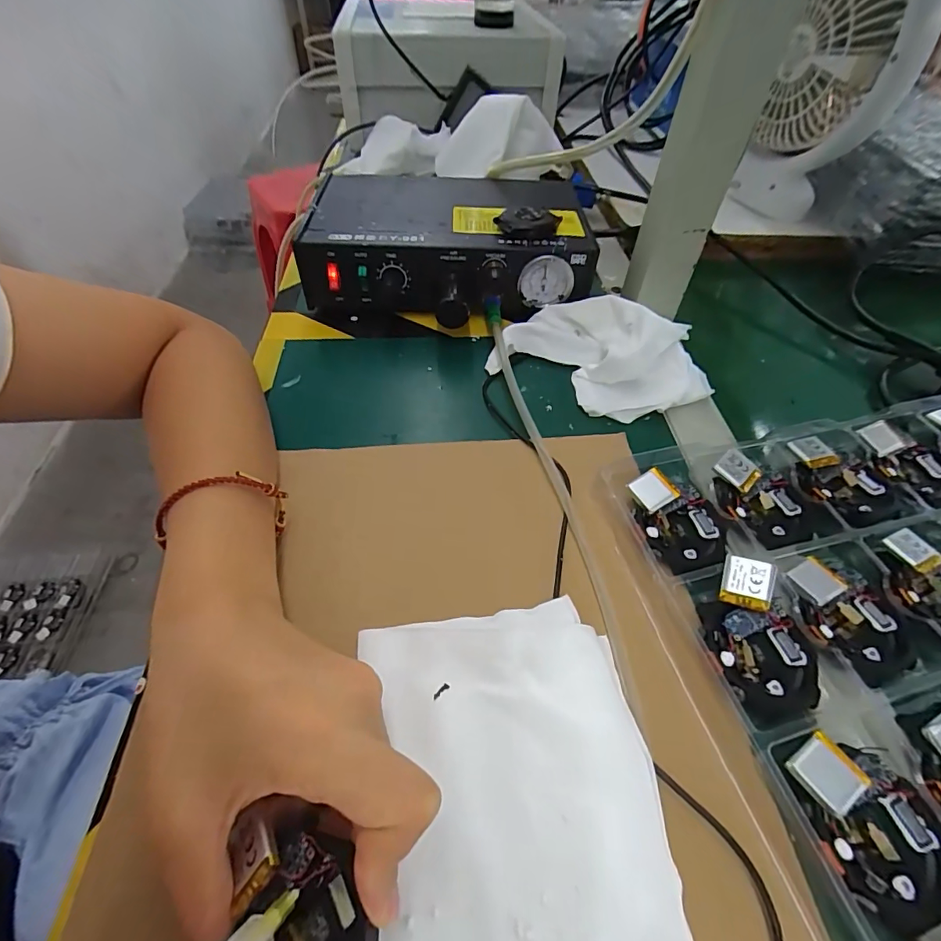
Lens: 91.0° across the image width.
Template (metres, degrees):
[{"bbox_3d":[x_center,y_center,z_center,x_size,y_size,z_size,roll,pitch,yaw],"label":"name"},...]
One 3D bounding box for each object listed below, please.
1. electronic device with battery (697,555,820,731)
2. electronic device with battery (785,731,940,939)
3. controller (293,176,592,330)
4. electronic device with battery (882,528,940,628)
[{"bbox_3d":[0.133,0.077,0.214,0.048,0.023,0.064,-22,55,-18],"label":"electronic device with battery"},{"bbox_3d":[0.154,0.135,0.176,0.048,0.013,0.060,-15,53,-13],"label":"electronic device with battery"},{"bbox_3d":[-0.017,-0.197,0.404,0.232,0.072,0.186,1,51,0],"label":"controller"},{"bbox_3d":[0.242,0.063,0.243,0.051,0.018,0.055,0,51,0],"label":"electronic device with battery"}]

